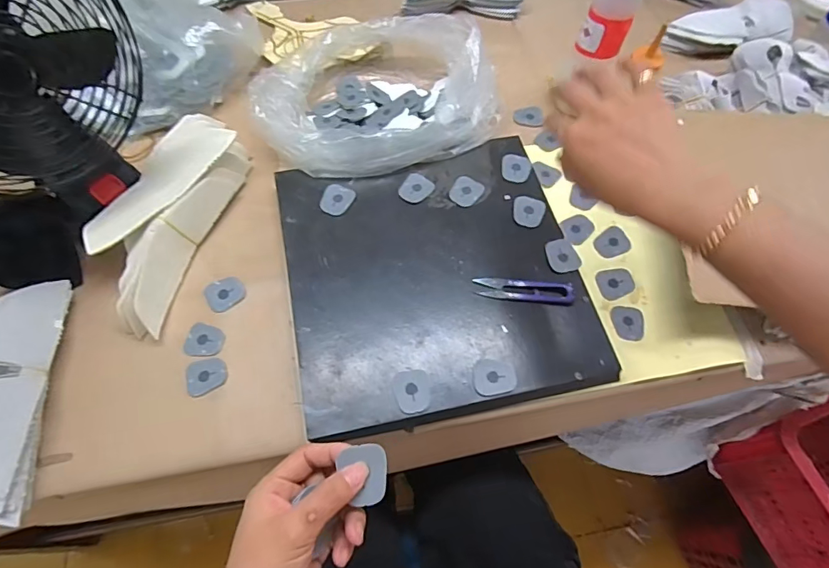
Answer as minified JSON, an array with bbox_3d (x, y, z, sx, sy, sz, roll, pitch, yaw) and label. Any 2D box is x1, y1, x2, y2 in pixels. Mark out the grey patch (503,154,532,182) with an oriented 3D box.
[{"bbox_3d":[0.121,-0.138,0.544,0.035,0.004,0.037,9,63,3],"label":"grey patch"}]

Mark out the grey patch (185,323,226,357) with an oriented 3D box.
[{"bbox_3d":[-0.211,0.057,0.467,0.036,0.004,0.033,7,63,2],"label":"grey patch"}]

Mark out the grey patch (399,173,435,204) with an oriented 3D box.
[{"bbox_3d":[0.002,-0.110,0.527,0.034,0.004,0.039,29,66,12],"label":"grey patch"}]

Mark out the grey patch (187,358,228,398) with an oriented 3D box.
[{"bbox_3d":[-0.203,0.089,0.450,0.037,0.004,0.035,-15,65,-9],"label":"grey patch"}]

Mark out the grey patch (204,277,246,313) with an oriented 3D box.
[{"bbox_3d":[-0.200,0.010,0.490,0.039,0.005,0.037,-27,67,-14],"label":"grey patch"}]

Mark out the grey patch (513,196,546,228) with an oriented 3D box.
[{"bbox_3d":[0.128,-0.081,0.517,0.035,0.004,0.039,13,64,5],"label":"grey patch"}]

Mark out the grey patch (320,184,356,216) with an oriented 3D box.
[{"bbox_3d":[-0.088,-0.095,0.518,0.034,0.004,0.040,20,64,8],"label":"grey patch"}]

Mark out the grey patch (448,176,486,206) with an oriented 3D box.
[{"bbox_3d":[0.060,-0.107,0.527,0.034,0.004,0.040,28,66,12],"label":"grey patch"}]

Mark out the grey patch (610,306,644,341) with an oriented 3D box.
[{"bbox_3d":[0.224,0.041,0.484,0.034,0.004,0.038,3,63,0],"label":"grey patch"}]

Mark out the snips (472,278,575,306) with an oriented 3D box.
[{"bbox_3d":[0.112,0.007,0.470,0.097,0.009,0.024,5,63,1],"label":"snips"}]

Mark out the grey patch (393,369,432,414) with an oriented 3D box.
[{"bbox_3d":[-0.002,0.099,0.426,0.033,0.004,0.040,-9,64,-6],"label":"grey patch"}]

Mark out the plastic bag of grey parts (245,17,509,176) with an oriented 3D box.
[{"bbox_3d":[-0.053,-0.239,0.563,0.271,0.070,0.230,-20,66,-11],"label":"plastic bag of grey parts"}]

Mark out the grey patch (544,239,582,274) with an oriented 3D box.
[{"bbox_3d":[0.159,-0.031,0.492,0.033,0.005,0.038,-13,64,-8],"label":"grey patch"}]

